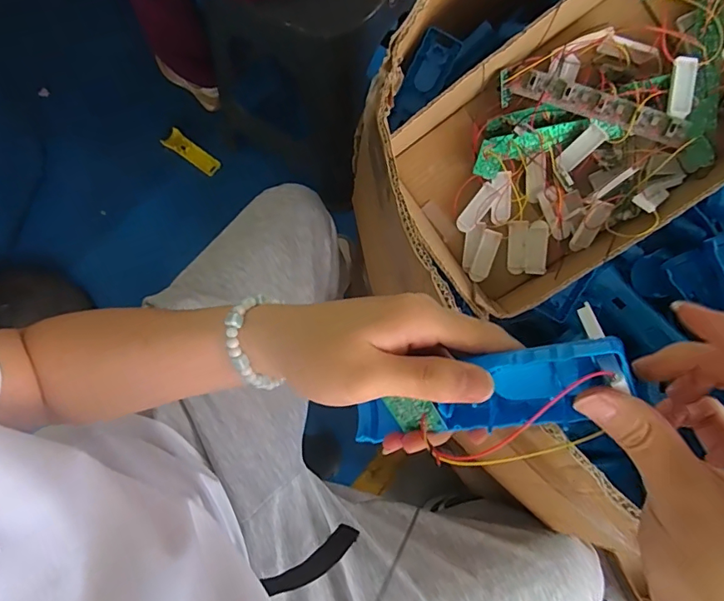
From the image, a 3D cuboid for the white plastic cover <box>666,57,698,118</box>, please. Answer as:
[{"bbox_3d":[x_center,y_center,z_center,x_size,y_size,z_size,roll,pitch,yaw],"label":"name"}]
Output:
[{"bbox_3d":[0.299,-0.198,0.455,0.022,0.006,0.052,0,103,-2],"label":"white plastic cover"}]

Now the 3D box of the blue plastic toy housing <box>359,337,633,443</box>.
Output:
[{"bbox_3d":[0.056,0.054,0.251,0.029,0.155,0.037,-1,70,-47],"label":"blue plastic toy housing"}]

